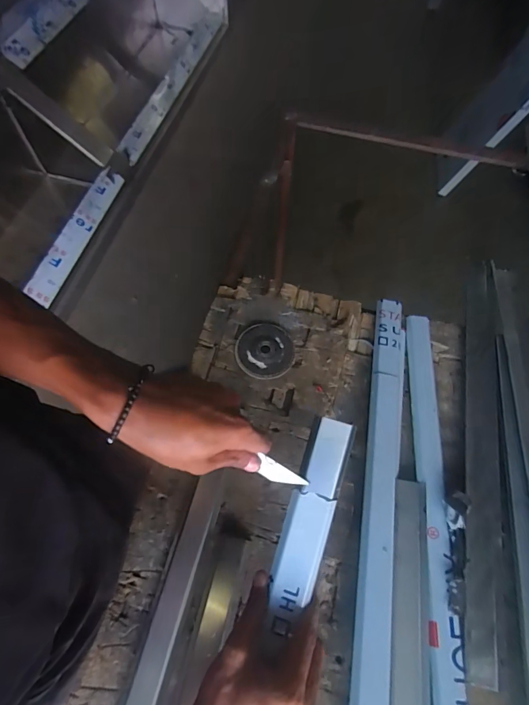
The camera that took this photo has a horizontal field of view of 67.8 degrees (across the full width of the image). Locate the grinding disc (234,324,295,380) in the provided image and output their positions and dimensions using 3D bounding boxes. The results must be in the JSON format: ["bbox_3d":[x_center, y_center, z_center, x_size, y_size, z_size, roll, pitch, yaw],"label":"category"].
[{"bbox_3d":[0.001,-0.004,0.635,0.092,0.009,0.094,1,62,-1],"label":"grinding disc"}]

